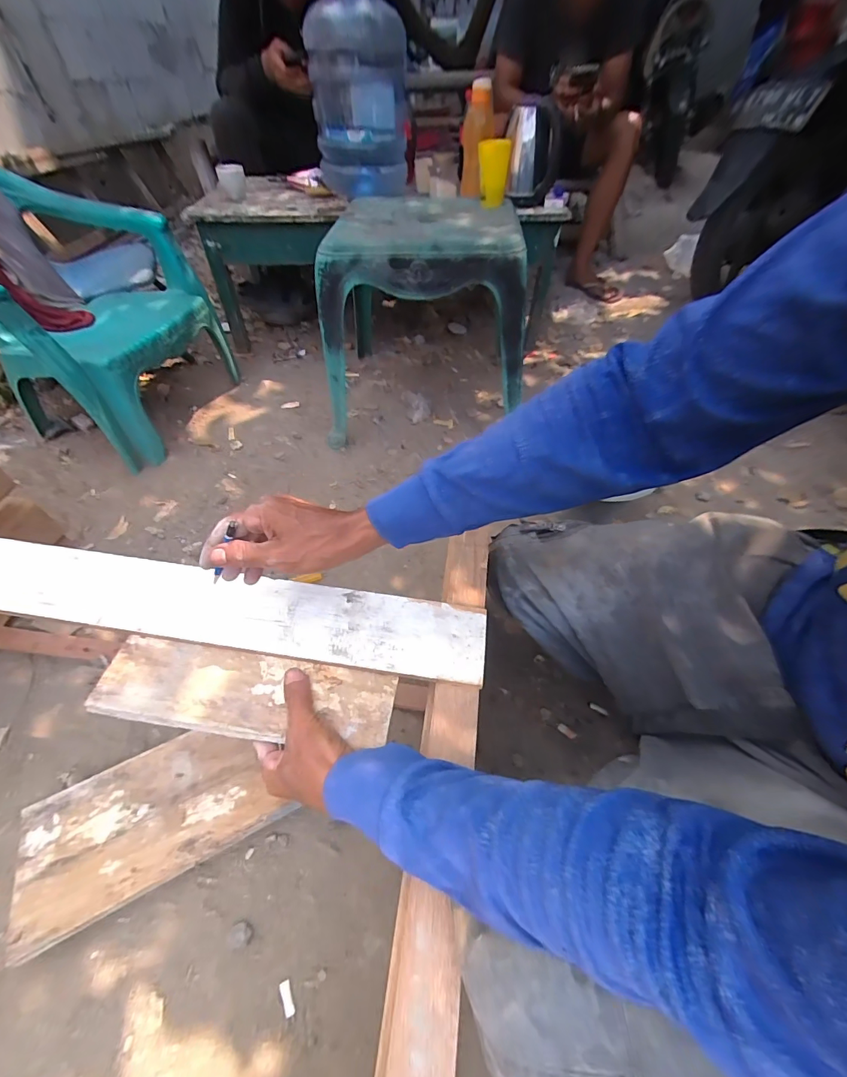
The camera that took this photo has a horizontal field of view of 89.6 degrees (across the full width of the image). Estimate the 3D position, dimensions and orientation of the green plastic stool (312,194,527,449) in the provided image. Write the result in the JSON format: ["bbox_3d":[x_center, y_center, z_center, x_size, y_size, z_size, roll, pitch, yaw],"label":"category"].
[{"bbox_3d":[0.016,-0.517,1.054,0.464,0.443,0.370,3,50,4],"label":"green plastic stool"}]

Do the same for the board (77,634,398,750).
[{"bbox_3d":[-0.178,0.154,0.433,0.290,0.012,0.080,6,51,1],"label":"board"}]

